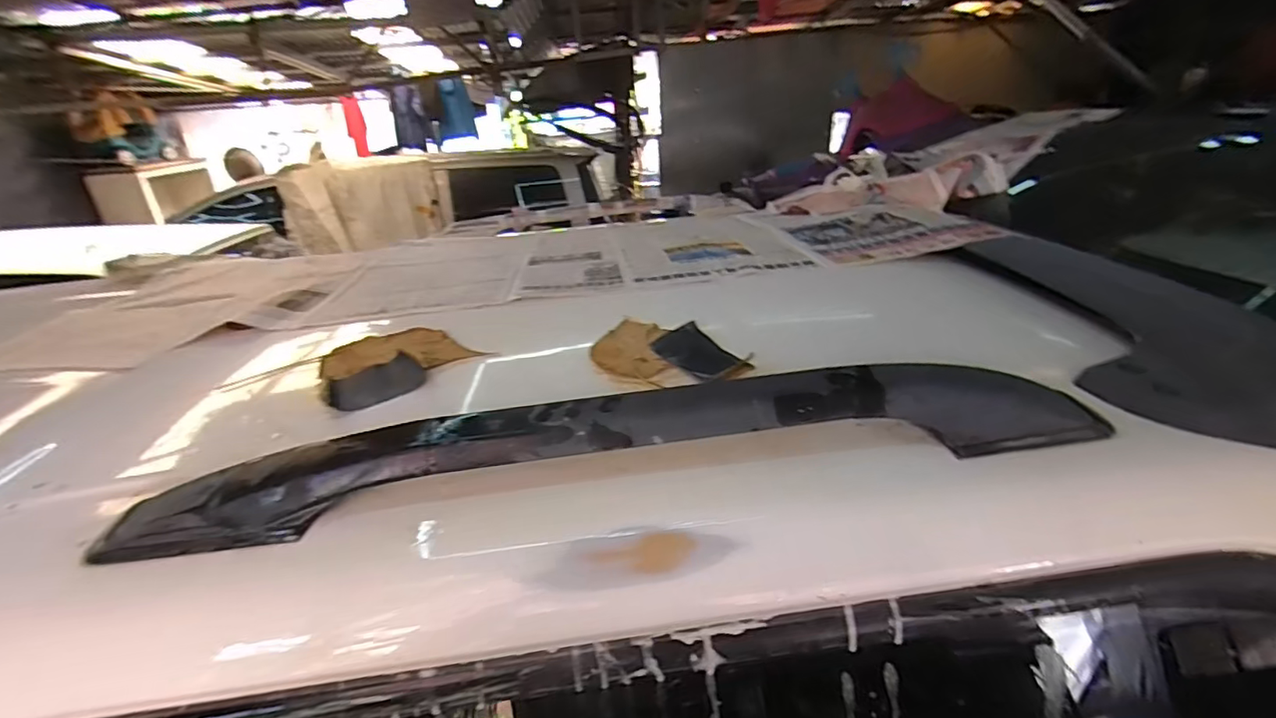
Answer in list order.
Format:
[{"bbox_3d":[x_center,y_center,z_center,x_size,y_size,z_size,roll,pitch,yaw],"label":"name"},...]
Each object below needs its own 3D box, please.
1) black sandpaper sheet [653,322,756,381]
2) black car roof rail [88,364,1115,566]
[{"bbox_3d":[0.068,-0.009,0.604,0.068,0.014,0.116,-16,28,-25],"label":"black sandpaper sheet"},{"bbox_3d":[-0.013,0.072,0.452,0.805,0.070,0.067,-5,25,-2],"label":"black car roof rail"}]

